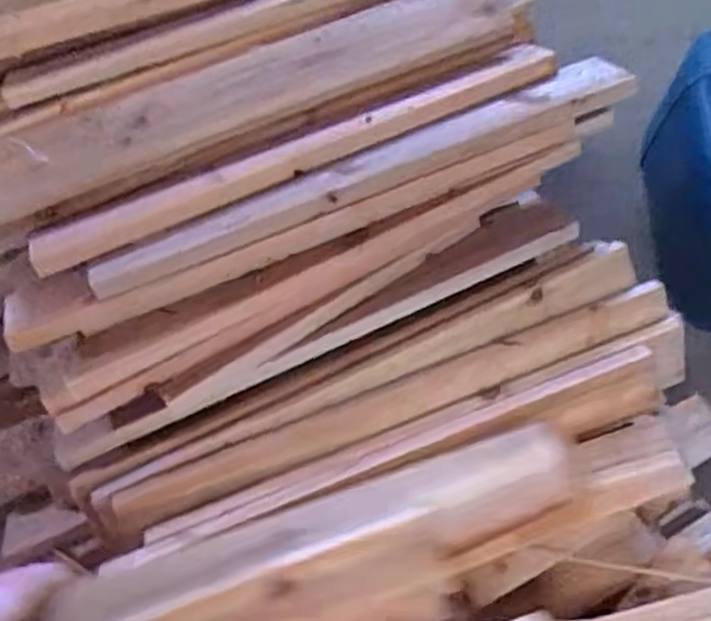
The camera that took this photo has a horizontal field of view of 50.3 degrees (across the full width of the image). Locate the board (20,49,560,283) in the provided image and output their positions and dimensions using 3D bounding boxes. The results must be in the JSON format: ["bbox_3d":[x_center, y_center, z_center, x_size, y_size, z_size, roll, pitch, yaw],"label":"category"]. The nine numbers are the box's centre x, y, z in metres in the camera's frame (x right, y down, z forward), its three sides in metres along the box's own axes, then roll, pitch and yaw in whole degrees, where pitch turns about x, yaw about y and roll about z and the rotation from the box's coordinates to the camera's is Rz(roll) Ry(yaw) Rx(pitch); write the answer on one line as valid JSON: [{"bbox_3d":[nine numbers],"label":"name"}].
[{"bbox_3d":[-0.045,-0.143,0.674,0.492,0.018,0.054,-23,69,-10],"label":"board"}]

